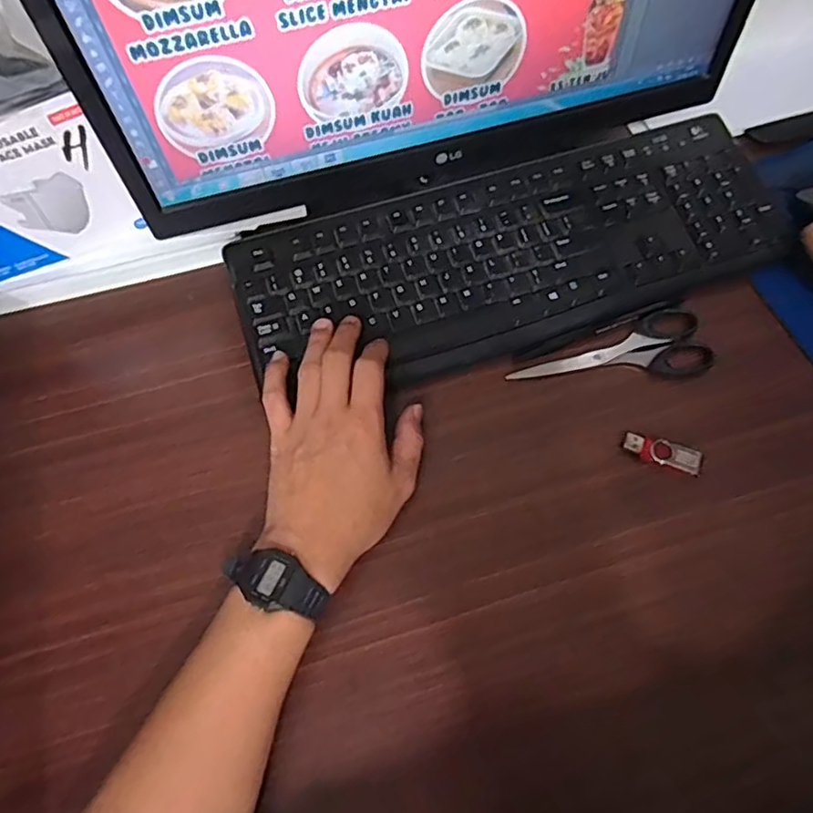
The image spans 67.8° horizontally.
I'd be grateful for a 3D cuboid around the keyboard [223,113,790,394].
[{"bbox_3d":[0.083,-0.125,0.486,0.434,0.024,0.155,-14,65,-6],"label":"keyboard"}]

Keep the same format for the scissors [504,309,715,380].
[{"bbox_3d":[0.156,-0.035,0.461,0.153,0.009,0.054,-15,66,-7],"label":"scissors"}]

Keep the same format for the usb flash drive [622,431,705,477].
[{"bbox_3d":[0.180,0.033,0.425,0.053,0.010,0.018,18,66,9],"label":"usb flash drive"}]

